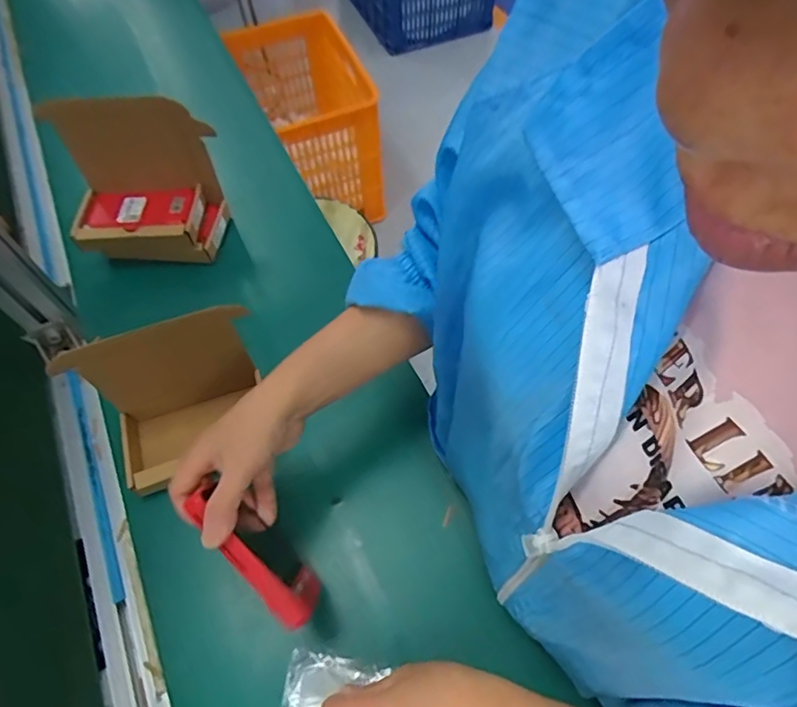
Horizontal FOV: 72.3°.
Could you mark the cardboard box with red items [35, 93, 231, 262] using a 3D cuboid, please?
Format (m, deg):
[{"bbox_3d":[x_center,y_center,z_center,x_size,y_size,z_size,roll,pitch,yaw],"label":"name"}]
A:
[{"bbox_3d":[-0.297,-0.187,0.603,0.175,0.139,0.101,-2,60,0],"label":"cardboard box with red items"}]

